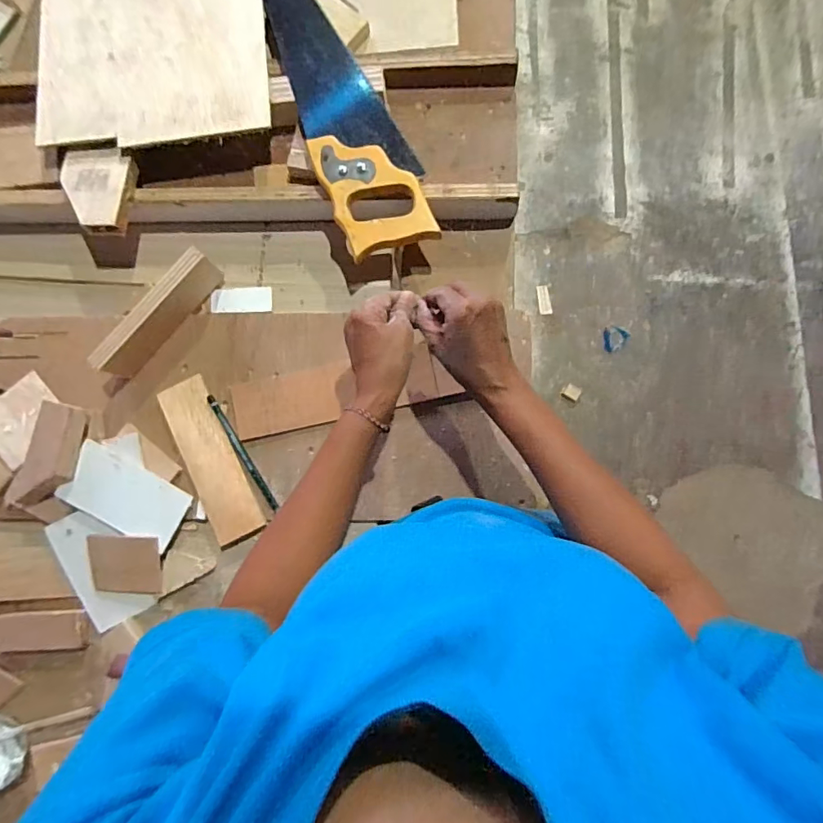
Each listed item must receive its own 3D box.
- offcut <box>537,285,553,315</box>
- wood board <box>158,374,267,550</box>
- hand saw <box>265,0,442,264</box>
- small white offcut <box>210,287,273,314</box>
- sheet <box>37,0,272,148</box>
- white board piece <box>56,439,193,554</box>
[{"bbox_3d":[0.359,-0.301,1.299,0.035,0.004,0.081,-6,84,2],"label":"offcut"},{"bbox_3d":[-0.207,0.049,0.498,0.052,0.006,0.174,-27,84,-1],"label":"wood board"},{"bbox_3d":[-0.085,-0.344,0.506,0.096,0.015,0.380,-22,84,0],"label":"hand saw"},{"bbox_3d":[-0.188,-0.122,0.528,0.068,0.004,0.030,-2,84,2],"label":"small white offcut"},{"bbox_3d":[-0.283,-0.420,0.523,0.244,0.010,0.279,-6,80,3],"label":"sheet"},{"bbox_3d":[-0.291,0.087,0.492,0.116,0.005,0.065,28,81,-4],"label":"white board piece"}]

